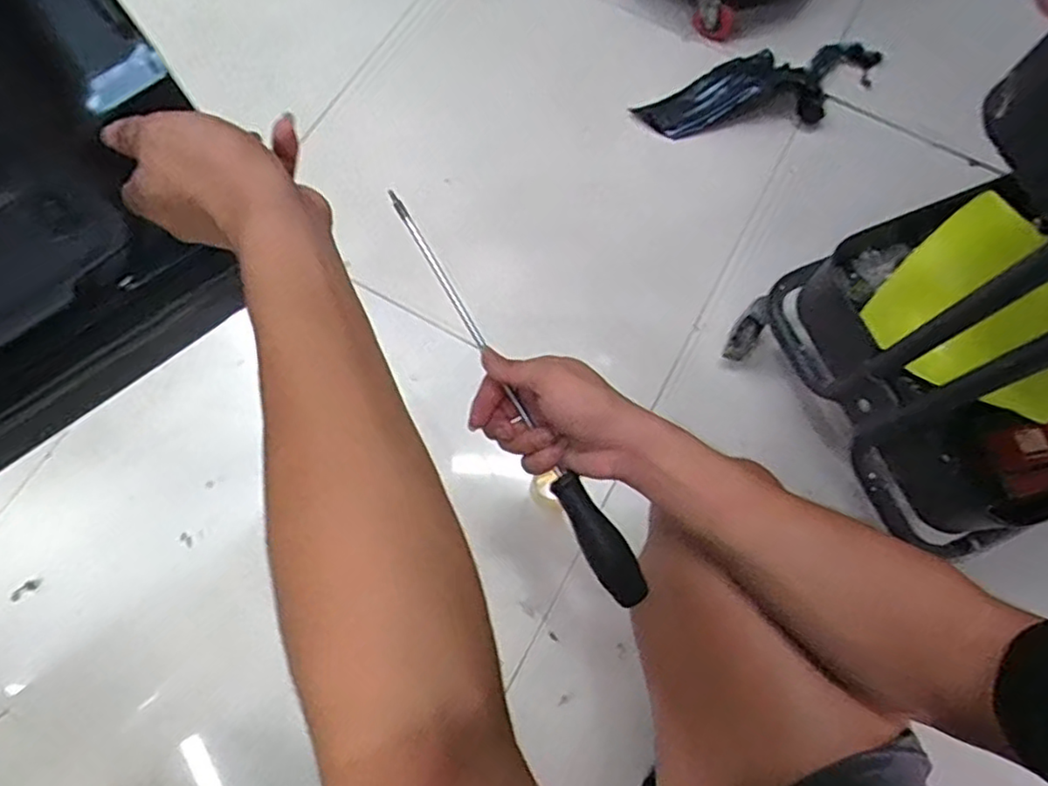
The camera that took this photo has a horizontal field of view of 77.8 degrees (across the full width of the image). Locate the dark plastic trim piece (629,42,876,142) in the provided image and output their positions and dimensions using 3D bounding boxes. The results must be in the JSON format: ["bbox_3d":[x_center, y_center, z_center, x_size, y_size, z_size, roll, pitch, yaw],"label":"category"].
[{"bbox_3d":[0.356,-0.447,0.962,0.391,0.051,0.117,-12,72,-5],"label":"dark plastic trim piece"}]

